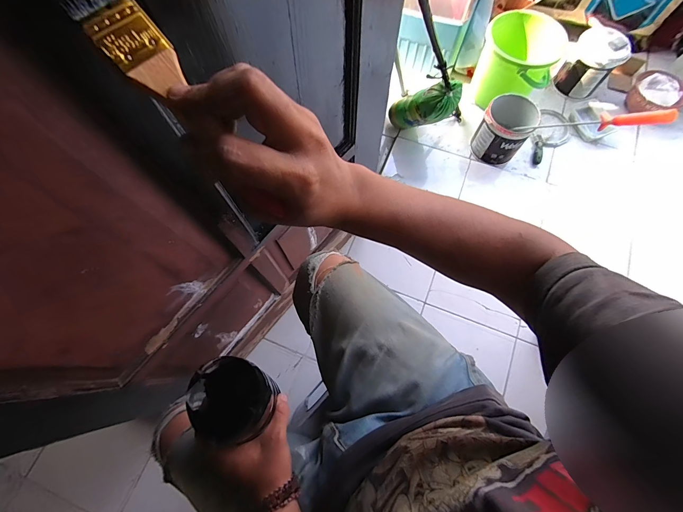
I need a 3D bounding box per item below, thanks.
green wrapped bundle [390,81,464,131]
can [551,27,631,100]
[{"bbox_3d":[0.271,-0.519,1.122,0.099,0.347,0.105,-5,104,-20],"label":"green wrapped bundle"},{"bbox_3d":[0.989,-0.774,1.246,0.177,0.161,0.187,20,73,7],"label":"can"}]

